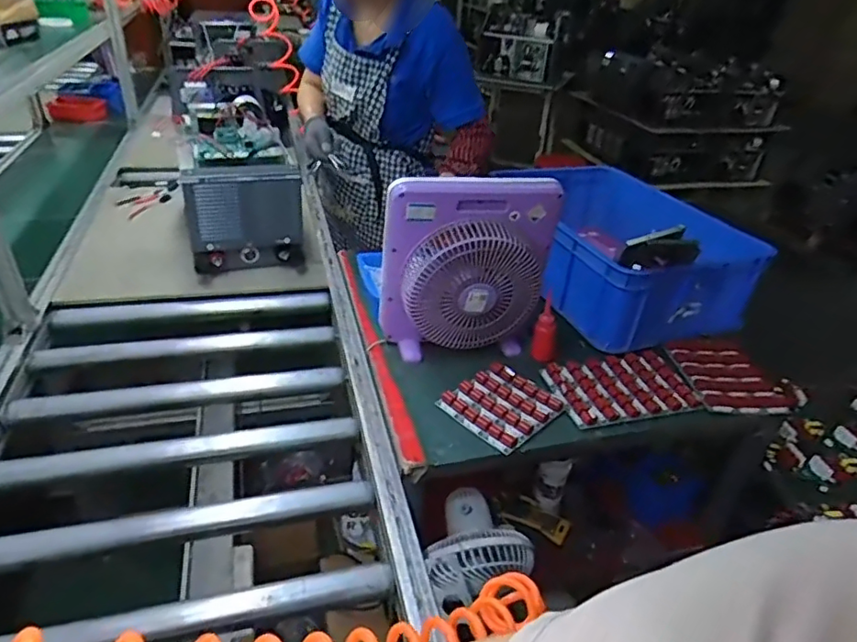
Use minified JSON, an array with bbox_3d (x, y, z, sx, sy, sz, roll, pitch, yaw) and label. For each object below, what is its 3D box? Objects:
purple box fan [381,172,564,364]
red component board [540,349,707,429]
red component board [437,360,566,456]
[{"bbox_3d":[0.079,-0.084,1.080,0.322,0.363,0.096,-3,34,-14],"label":"purple box fan"},{"bbox_3d":[0.375,0.127,1.104,0.288,0.032,0.162,-5,35,-16],"label":"red component board"},{"bbox_3d":[0.132,0.150,1.032,0.174,0.027,0.163,-25,44,-38],"label":"red component board"}]

